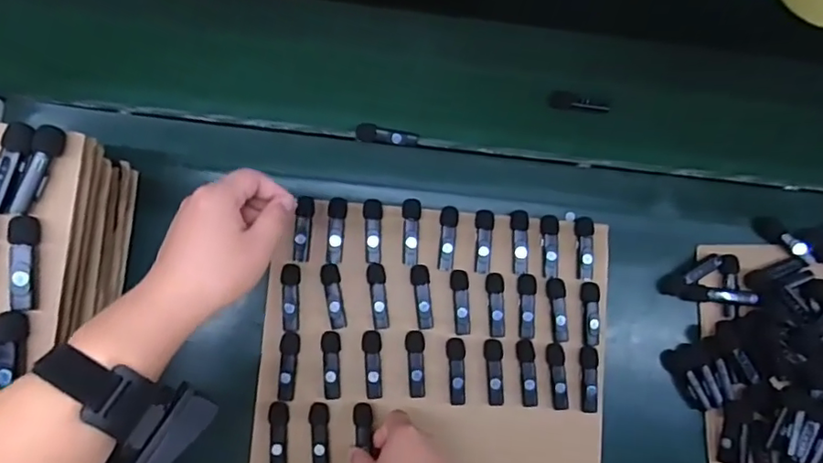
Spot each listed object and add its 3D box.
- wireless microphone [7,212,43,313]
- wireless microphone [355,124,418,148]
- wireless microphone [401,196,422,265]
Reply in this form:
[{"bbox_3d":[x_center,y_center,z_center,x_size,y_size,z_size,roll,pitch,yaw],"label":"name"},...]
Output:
[{"bbox_3d":[-0.274,0.022,0.400,0.014,0.016,0.065,3,80,-5],"label":"wireless microphone"},{"bbox_3d":[-0.026,-0.101,0.601,0.066,0.010,0.017,6,83,-4],"label":"wireless microphone"},{"bbox_3d":[0.000,0.000,0.580,0.019,0.010,0.068,3,83,-5],"label":"wireless microphone"}]

